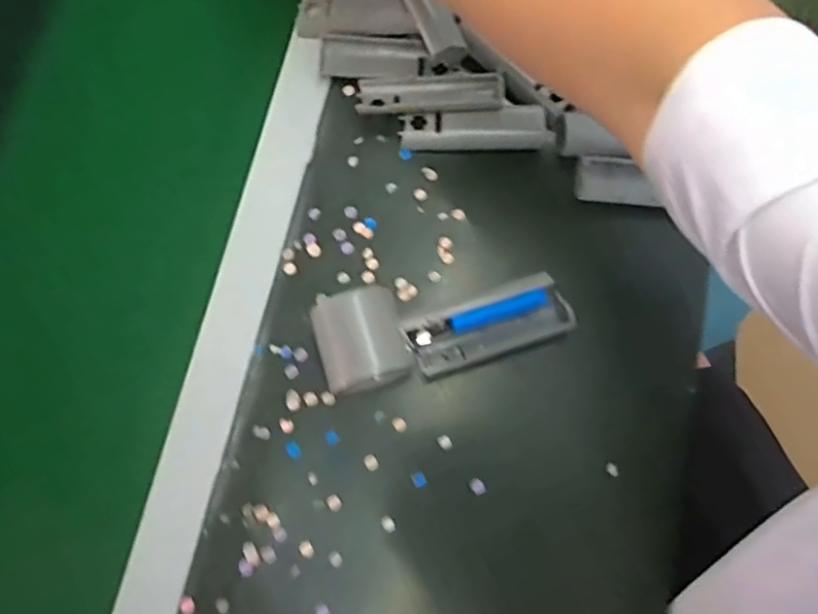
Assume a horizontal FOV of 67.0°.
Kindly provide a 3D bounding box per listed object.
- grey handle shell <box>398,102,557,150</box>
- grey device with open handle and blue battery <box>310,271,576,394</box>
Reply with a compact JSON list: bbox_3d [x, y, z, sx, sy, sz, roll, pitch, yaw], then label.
[{"bbox_3d":[0.049,-0.130,0.451,0.108,0.016,0.031,-2,77,-1],"label":"grey handle shell"},{"bbox_3d":[0.023,0.012,0.403,0.160,0.045,0.060,-13,78,-4],"label":"grey device with open handle and blue battery"}]

